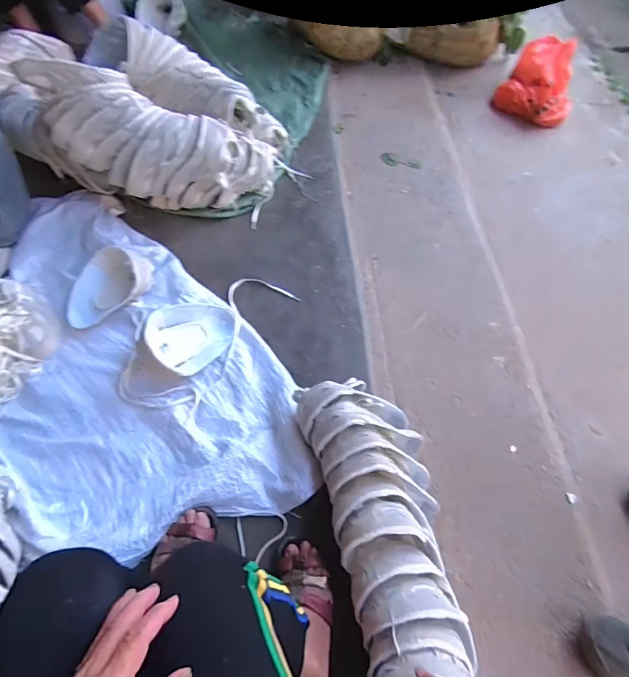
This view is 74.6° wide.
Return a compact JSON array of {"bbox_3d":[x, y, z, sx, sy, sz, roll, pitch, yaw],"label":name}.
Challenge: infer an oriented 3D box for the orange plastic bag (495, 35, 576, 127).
[{"bbox_3d":[0.820,-0.924,1.483,0.262,0.178,0.256,30,65,15],"label":"orange plastic bag"}]

